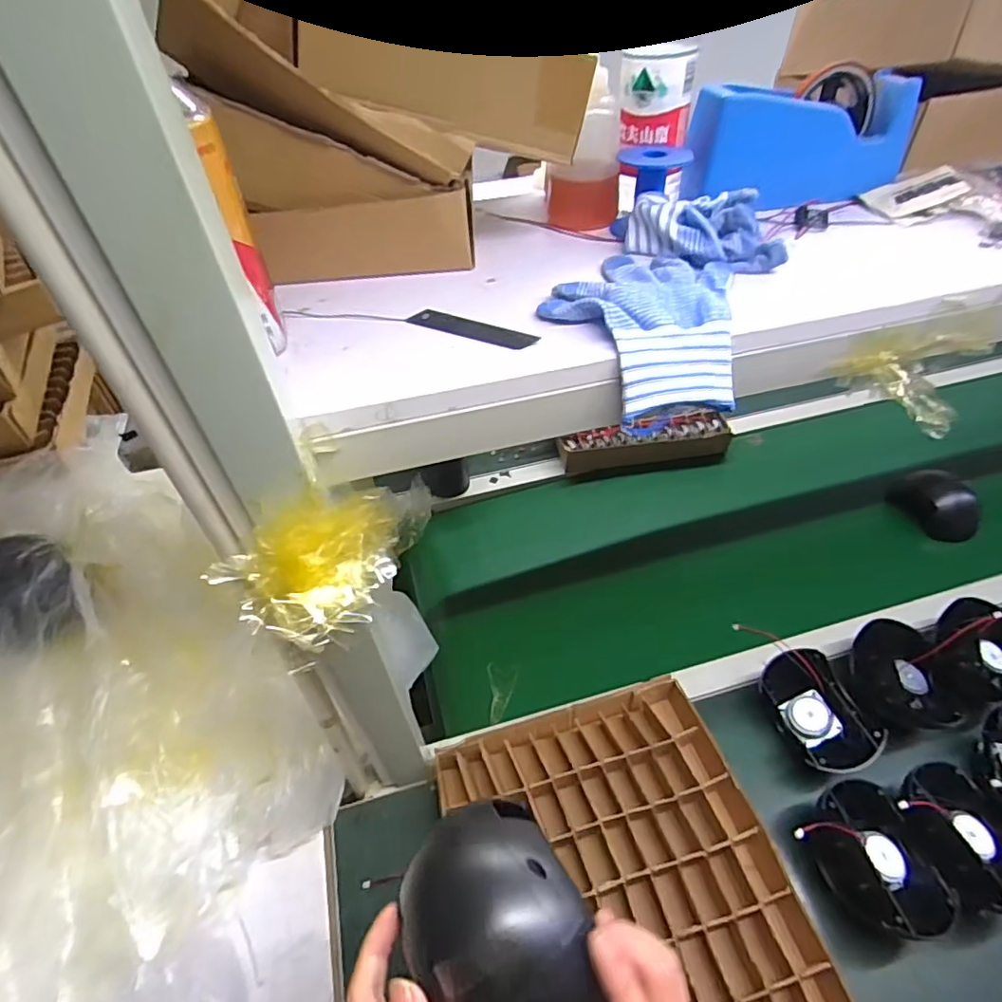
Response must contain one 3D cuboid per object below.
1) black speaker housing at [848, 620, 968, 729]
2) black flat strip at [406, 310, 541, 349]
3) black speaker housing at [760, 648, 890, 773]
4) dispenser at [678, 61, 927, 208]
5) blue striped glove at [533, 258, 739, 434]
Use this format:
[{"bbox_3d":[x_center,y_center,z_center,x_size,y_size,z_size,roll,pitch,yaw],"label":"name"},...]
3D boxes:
[{"bbox_3d":[0.485,0.209,0.686,0.101,0.065,0.134,-6,46,-2],"label":"black speaker housing"},{"bbox_3d":[-0.021,-0.124,0.407,0.100,0.004,0.021,22,51,22],"label":"black flat strip"},{"bbox_3d":[0.368,0.244,0.663,0.085,0.054,0.135,-15,48,-11],"label":"black speaker housing"},{"bbox_3d":[0.275,-0.336,0.534,0.201,0.086,0.071,-12,47,-8],"label":"dispenser"},{"bbox_3d":[0.098,-0.128,0.419,0.134,0.051,0.165,5,47,8],"label":"blue striped glove"}]

